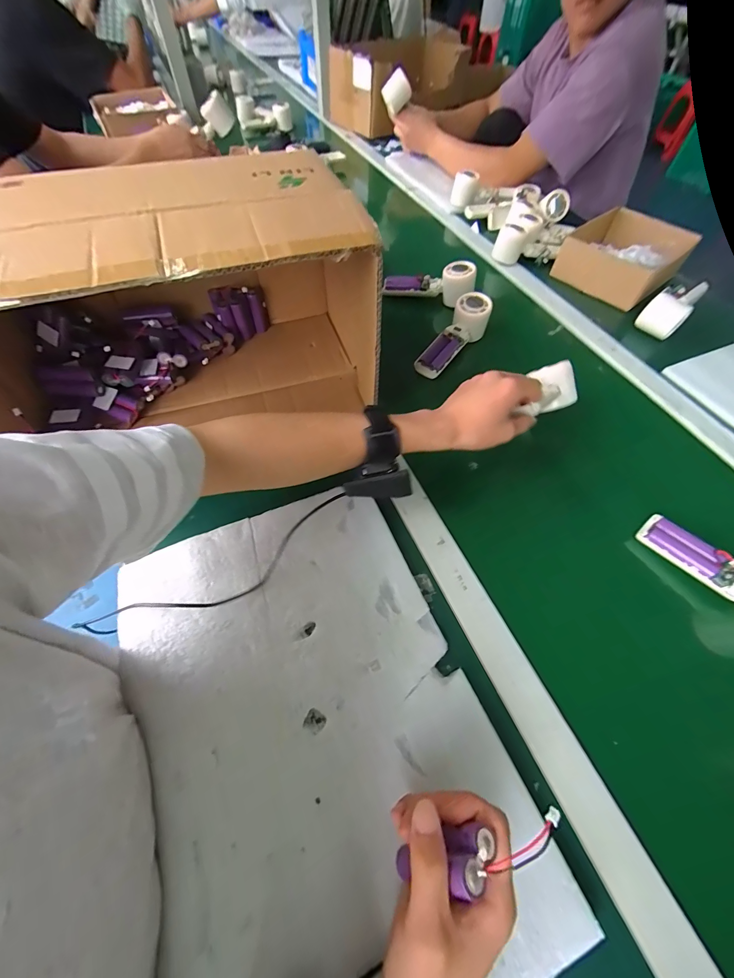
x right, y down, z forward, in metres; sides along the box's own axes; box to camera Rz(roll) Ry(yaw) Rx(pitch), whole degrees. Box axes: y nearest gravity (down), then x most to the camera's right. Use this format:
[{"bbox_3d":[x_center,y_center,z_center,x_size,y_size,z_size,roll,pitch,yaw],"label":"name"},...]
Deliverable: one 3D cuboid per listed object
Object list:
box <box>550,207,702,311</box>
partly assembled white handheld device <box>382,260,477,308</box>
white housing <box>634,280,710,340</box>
[{"bbox_3d":[0.492,-0.460,0.684,0.189,0.060,0.217,40,67,18],"label":"box"},{"bbox_3d":[0.113,-0.372,0.646,0.167,0.062,0.048,8,58,19],"label":"partly assembled white handheld device"},{"bbox_3d":[0.538,-0.318,0.611,0.148,0.049,0.061,-37,68,-20],"label":"white housing"}]

